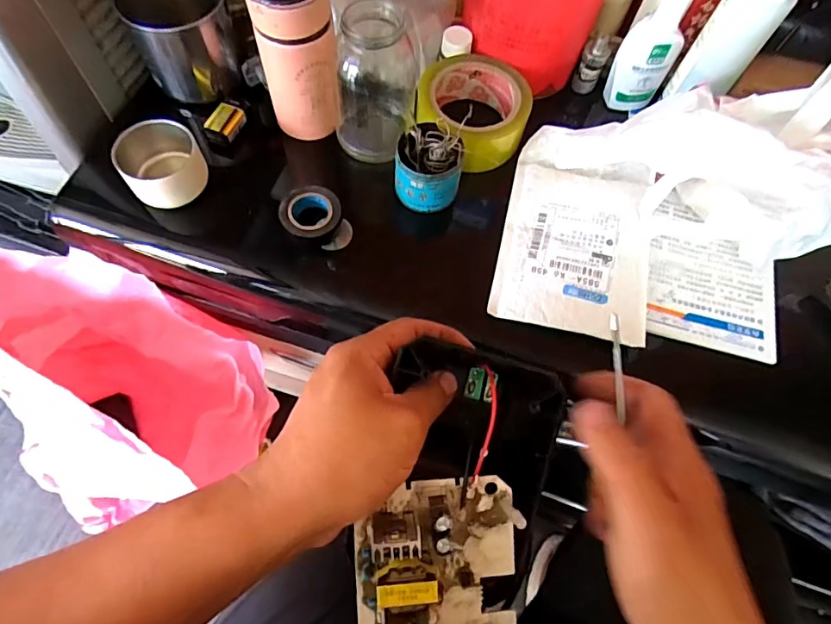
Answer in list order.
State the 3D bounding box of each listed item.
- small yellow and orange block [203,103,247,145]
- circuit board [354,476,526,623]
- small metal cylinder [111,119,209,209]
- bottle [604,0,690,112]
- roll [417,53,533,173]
[{"bbox_3d":[-0.181,-0.180,0.482,0.029,0.015,0.036,19,66,6],"label":"small yellow and orange block"},{"bbox_3d":[0.015,0.138,0.248,0.085,0.037,0.100,-3,91,-9],"label":"circuit board"},{"bbox_3d":[-0.223,-0.131,0.445,0.066,0.048,0.062,1,65,-3],"label":"small metal cylinder"},{"bbox_3d":[0.223,-0.249,0.483,0.052,0.111,0.033,31,67,11],"label":"bottle"},{"bbox_3d":[0.055,-0.191,0.484,0.103,0.049,0.095,1,65,-3],"label":"roll"}]

